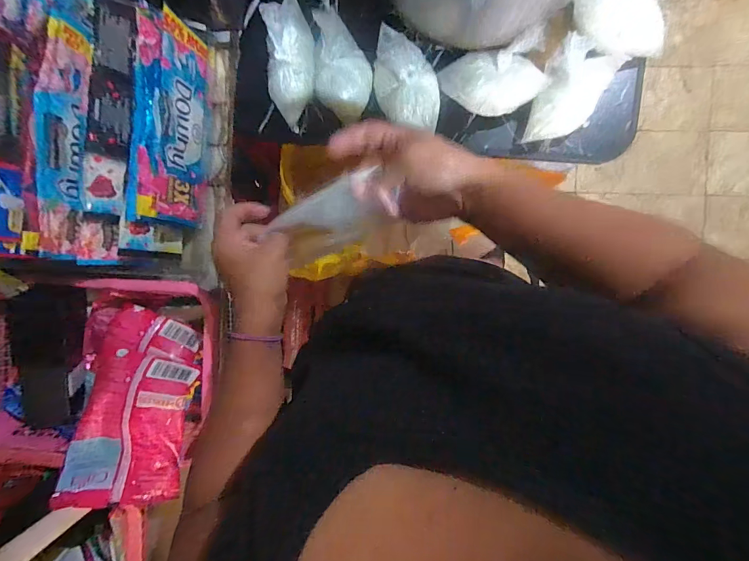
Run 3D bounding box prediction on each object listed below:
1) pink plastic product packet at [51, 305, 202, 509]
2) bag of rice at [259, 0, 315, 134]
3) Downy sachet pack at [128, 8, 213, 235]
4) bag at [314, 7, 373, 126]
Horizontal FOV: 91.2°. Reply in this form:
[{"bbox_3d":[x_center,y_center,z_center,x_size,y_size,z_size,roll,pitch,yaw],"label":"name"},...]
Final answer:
[{"bbox_3d":[-0.273,0.137,0.424,0.115,0.067,0.219,8,71,-22],"label":"pink plastic product packet"},{"bbox_3d":[-0.107,-0.289,0.495,0.070,0.064,0.164,6,122,4],"label":"bag of rice"},{"bbox_3d":[-0.242,-0.184,0.441,0.043,0.082,0.226,5,93,4],"label":"Downy sachet pack"},{"bbox_3d":[-0.048,-0.287,0.490,0.078,0.063,0.129,-19,91,5],"label":"bag"}]

